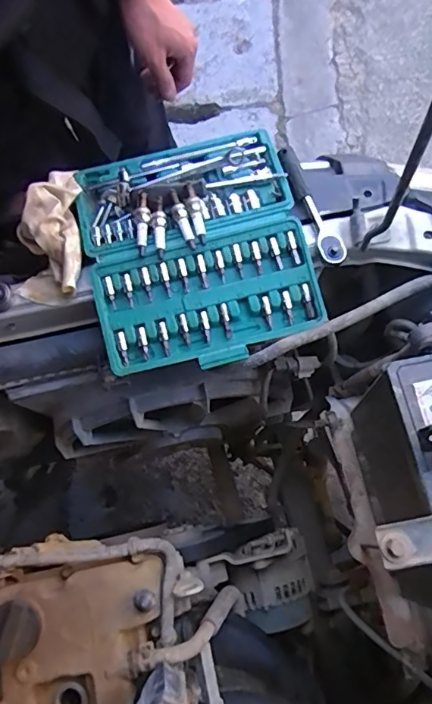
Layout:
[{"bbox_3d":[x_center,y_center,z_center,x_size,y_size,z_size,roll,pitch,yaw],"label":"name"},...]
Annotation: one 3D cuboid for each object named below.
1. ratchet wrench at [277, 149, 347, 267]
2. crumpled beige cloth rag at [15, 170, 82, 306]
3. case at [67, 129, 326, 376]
[{"bbox_3d":[0.104,-0.163,0.557,0.024,0.020,0.148,-21,70,-5],"label":"ratchet wrench"},{"bbox_3d":[-0.181,-0.132,0.551,0.071,0.052,0.157,1,87,3],"label":"crumpled beige cloth rag"},{"bbox_3d":[-0.025,-0.115,0.551,0.230,0.055,0.254,-15,70,-3],"label":"case"}]

